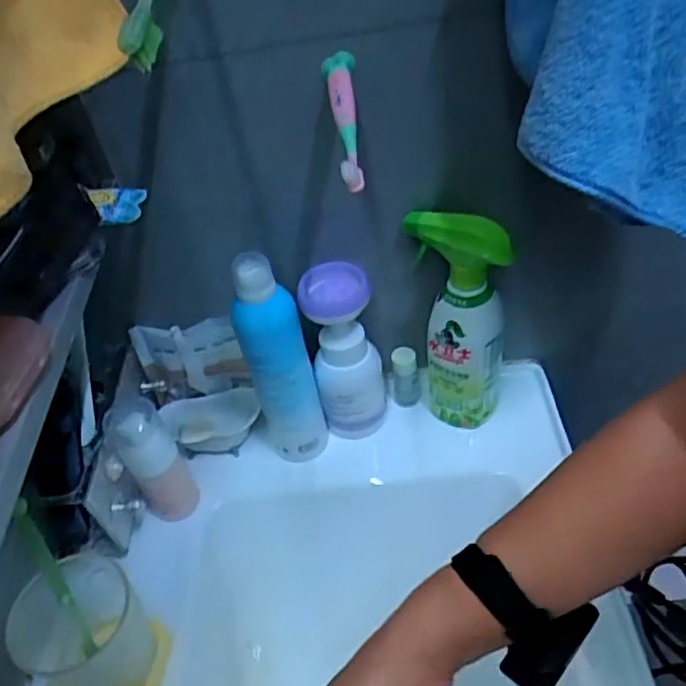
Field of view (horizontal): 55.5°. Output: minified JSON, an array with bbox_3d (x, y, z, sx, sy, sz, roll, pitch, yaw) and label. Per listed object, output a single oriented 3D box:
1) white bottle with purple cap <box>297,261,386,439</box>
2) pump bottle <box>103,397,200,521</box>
[{"bbox_3d":[0.001,0.013,0.645,0.075,0.175,0.078,-6,45,-4],"label":"white bottle with purple cap"},{"bbox_3d":[-0.181,0.112,0.614,0.062,0.138,0.046,-22,48,-19],"label":"pump bottle"}]

